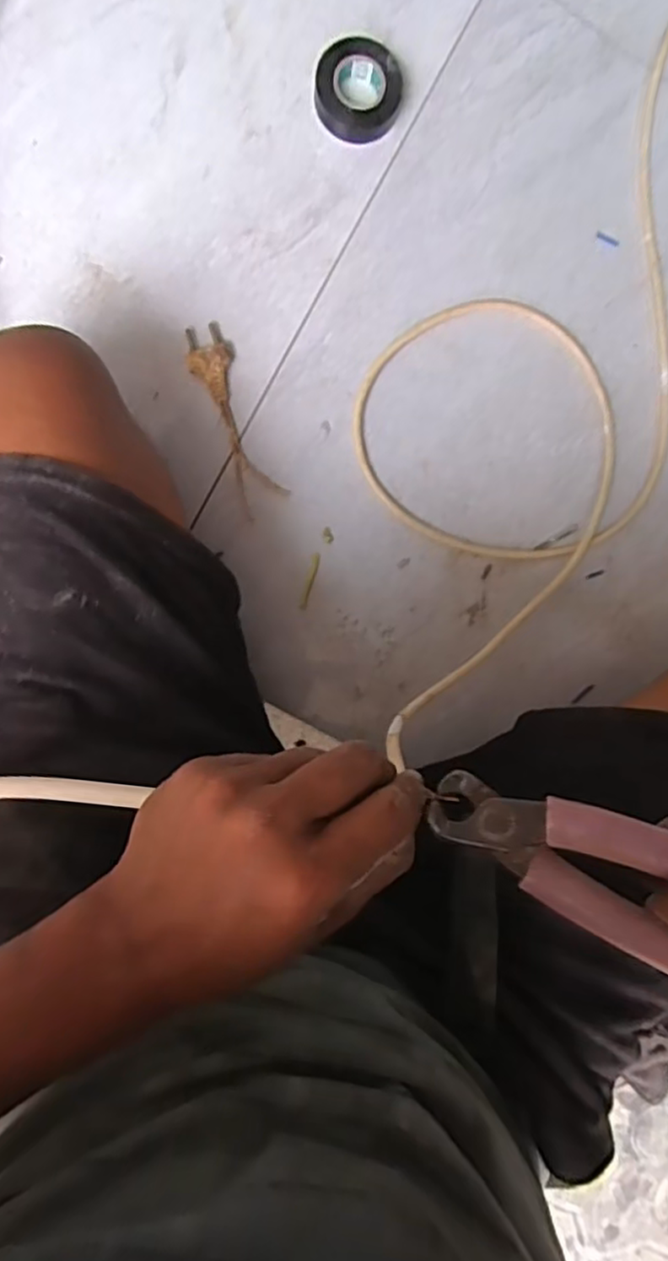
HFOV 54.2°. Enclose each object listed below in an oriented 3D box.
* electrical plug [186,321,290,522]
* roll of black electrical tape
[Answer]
[{"bbox_3d":[-0.076,-0.163,0.501,0.036,0.014,0.143,-22,95,-5],"label":"electrical plug"},{"bbox_3d":[0.019,-0.403,0.489,0.062,0.021,0.058,0,93,-6],"label":"roll of black electrical tape"}]

